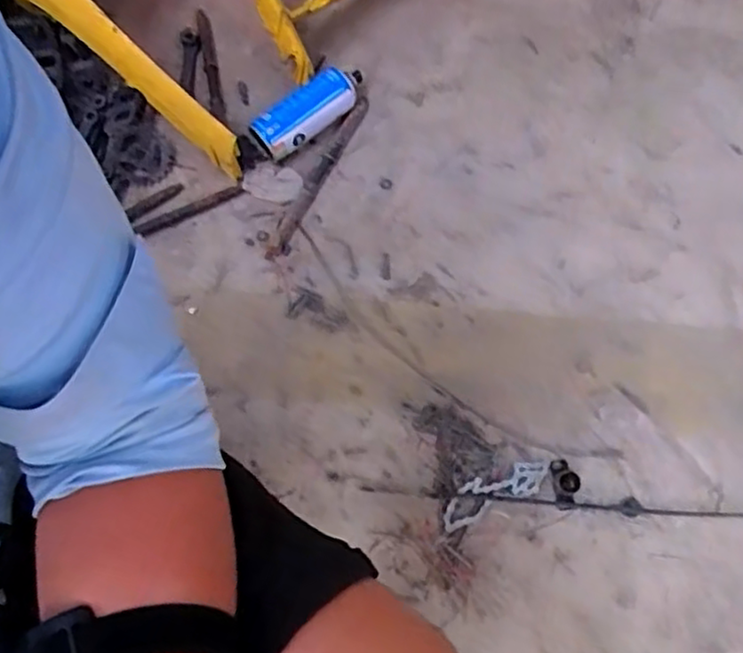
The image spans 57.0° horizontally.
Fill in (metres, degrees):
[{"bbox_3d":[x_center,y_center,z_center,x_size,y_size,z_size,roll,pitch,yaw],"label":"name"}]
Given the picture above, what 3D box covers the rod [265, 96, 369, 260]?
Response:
[{"bbox_3d":[-0.076,-0.220,0.999,0.024,0.018,0.281,27,76,9],"label":"rod"}]

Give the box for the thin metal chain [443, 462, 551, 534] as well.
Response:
[{"bbox_3d":[0.156,0.209,0.872,0.148,0.008,0.047,-24,74,-6],"label":"thin metal chain"}]

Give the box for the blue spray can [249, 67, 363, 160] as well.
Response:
[{"bbox_3d":[-0.091,-0.317,0.996,0.177,0.063,0.064,-38,76,-10],"label":"blue spray can"}]

